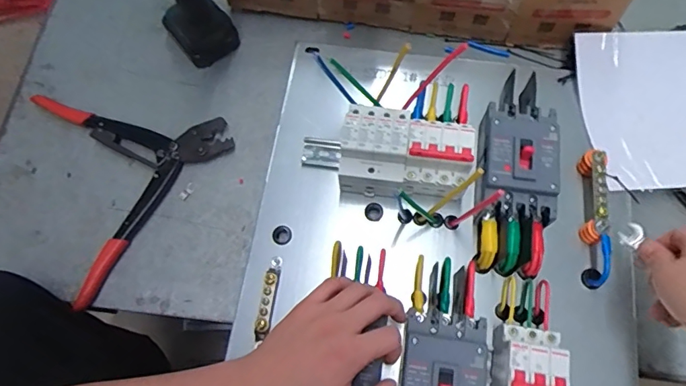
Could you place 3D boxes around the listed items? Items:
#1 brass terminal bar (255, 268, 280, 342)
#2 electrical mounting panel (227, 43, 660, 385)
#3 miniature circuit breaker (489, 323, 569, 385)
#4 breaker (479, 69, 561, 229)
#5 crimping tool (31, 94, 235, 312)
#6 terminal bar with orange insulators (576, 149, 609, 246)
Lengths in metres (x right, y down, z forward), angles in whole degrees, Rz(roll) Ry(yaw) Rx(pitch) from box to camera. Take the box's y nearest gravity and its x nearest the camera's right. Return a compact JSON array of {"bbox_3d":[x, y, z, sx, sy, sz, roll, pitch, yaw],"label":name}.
[{"bbox_3d":[-0.081,0.119,0.510,0.016,0.023,0.075,9,71,2],"label":"brass terminal bar"},{"bbox_3d":[0.111,0.050,0.512,0.421,0.096,0.484,9,71,2],"label":"electrical mounting panel"},{"bbox_3d":[0.172,0.168,0.453,0.057,0.077,0.079,9,71,2],"label":"miniature circuit breaker"},{"bbox_3d":[0.190,-0.053,0.532,0.080,0.071,0.176,9,72,4],"label":"breaker"},{"bbox_3d":[-0.298,-0.038,0.573,0.224,0.021,0.255,35,74,10],"label":"crimping tool"},{"bbox_3d":[0.277,0.004,0.530,0.018,0.038,0.104,10,71,2],"label":"terminal bar with orange insulators"}]

